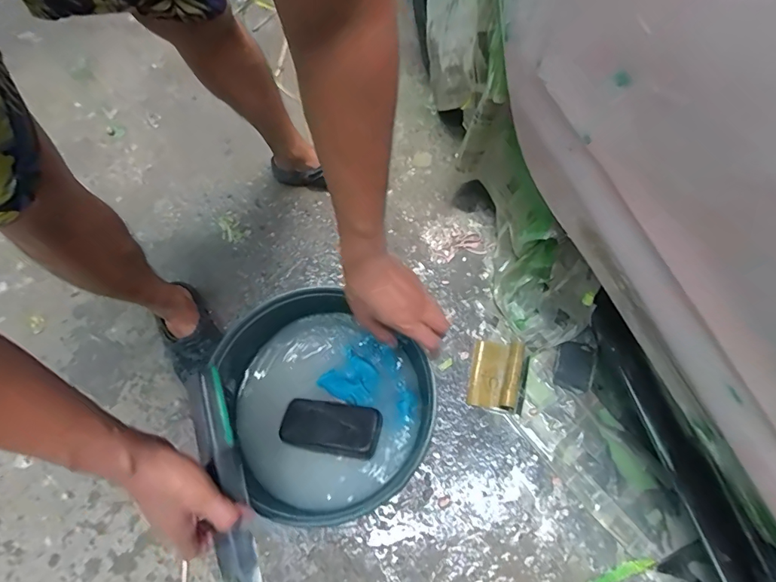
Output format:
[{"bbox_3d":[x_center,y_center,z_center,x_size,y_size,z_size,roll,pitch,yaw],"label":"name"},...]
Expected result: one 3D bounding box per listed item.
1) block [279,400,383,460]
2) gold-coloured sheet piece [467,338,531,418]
[{"bbox_3d":[-0.082,0.192,0.612,0.140,0.023,0.066,5,65,15],"label":"block"},{"bbox_3d":[0.231,0.172,0.886,0.111,0.021,0.145,13,66,3],"label":"gold-coloured sheet piece"}]

